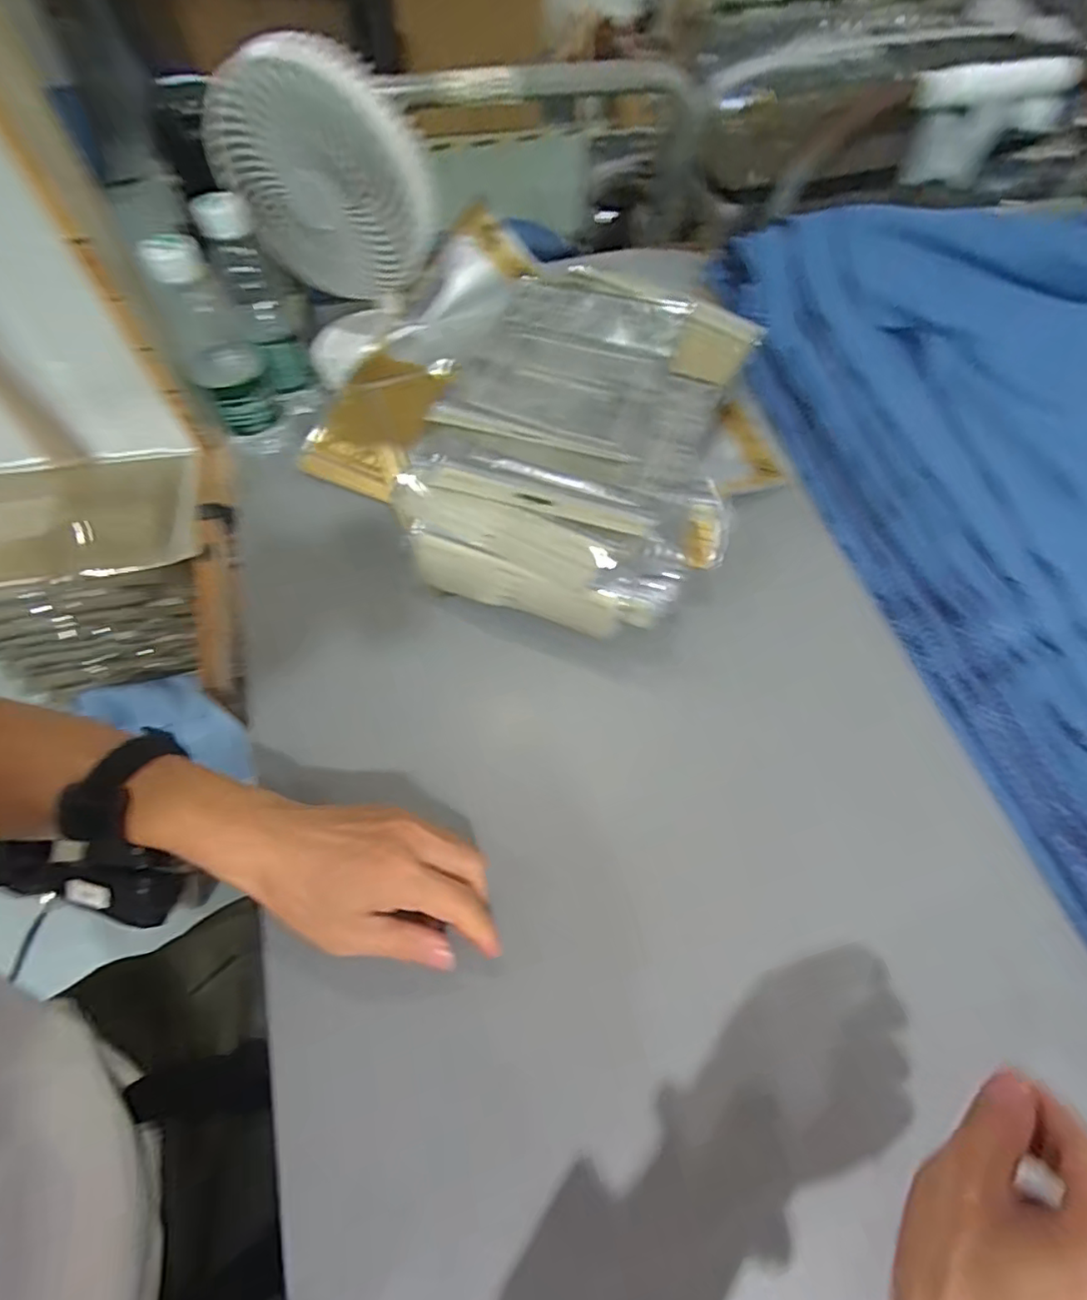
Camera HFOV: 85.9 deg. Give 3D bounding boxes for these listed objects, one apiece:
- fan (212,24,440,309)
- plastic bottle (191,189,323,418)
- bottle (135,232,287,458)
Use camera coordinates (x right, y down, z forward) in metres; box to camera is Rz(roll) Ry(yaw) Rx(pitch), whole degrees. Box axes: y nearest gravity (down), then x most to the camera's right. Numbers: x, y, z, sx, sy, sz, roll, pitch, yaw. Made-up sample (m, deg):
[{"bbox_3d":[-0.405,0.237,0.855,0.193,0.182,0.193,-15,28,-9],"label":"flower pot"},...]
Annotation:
[{"bbox_3d":[-0.167,-0.361,0.450,0.167,0.164,0.053,21,62,-23],"label":"fan"},{"bbox_3d":[-0.246,-0.302,0.522,0.053,0.171,0.060,-24,65,-13],"label":"plastic bottle"},{"bbox_3d":[-0.277,-0.256,0.498,0.057,0.177,0.066,-24,65,-13],"label":"bottle"}]

